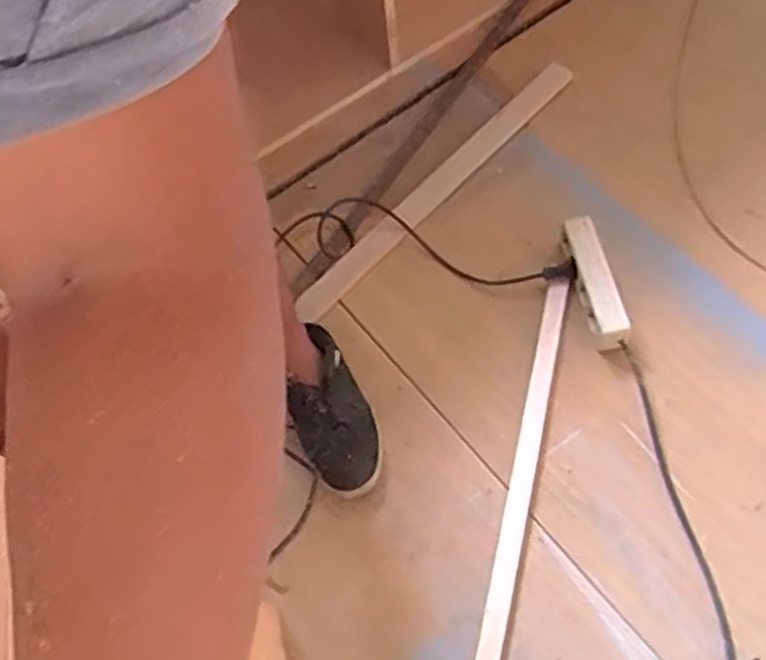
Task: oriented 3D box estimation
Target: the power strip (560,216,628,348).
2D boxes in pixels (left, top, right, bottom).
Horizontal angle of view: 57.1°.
[{"bbox_3d":[0.312,-0.073,1.047,0.054,0.042,0.214,-12,63,-1],"label":"power strip"}]

